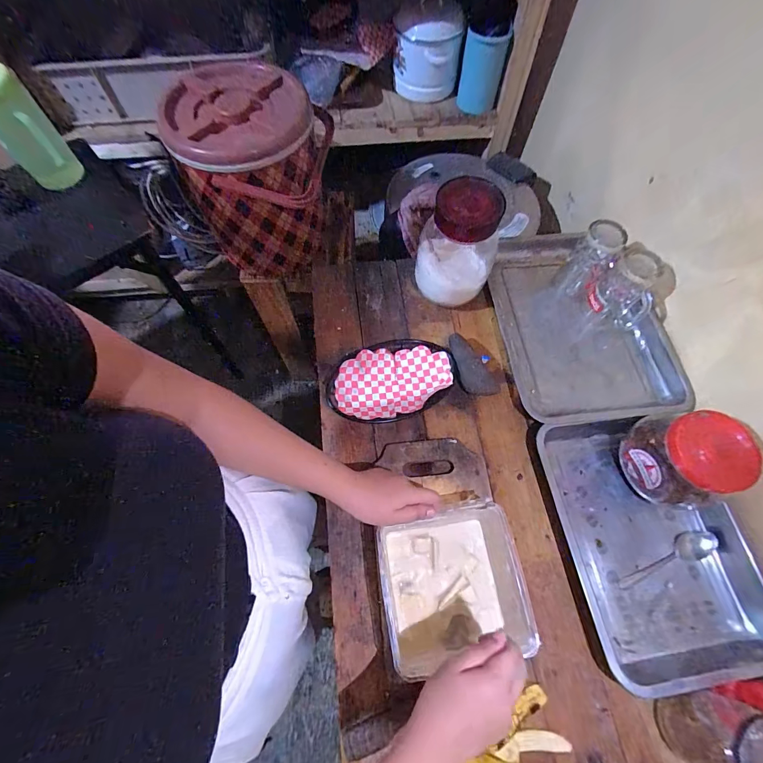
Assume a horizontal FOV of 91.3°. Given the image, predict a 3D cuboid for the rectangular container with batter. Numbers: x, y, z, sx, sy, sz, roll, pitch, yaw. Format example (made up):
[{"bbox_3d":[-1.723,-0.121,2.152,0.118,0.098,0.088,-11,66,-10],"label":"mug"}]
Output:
[{"bbox_3d":[0.088,0.261,0.479,0.172,0.073,0.169,-10,68,-5],"label":"rectangular container with batter"}]

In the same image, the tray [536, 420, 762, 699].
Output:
[{"bbox_3d":[0.396,0.217,0.538,0.258,0.045,0.337,-6,68,-4],"label":"tray"}]

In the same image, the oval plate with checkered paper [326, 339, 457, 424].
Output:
[{"bbox_3d":[0.017,-0.002,0.627,0.218,0.039,0.139,-13,68,-6],"label":"oval plate with checkered paper"}]

